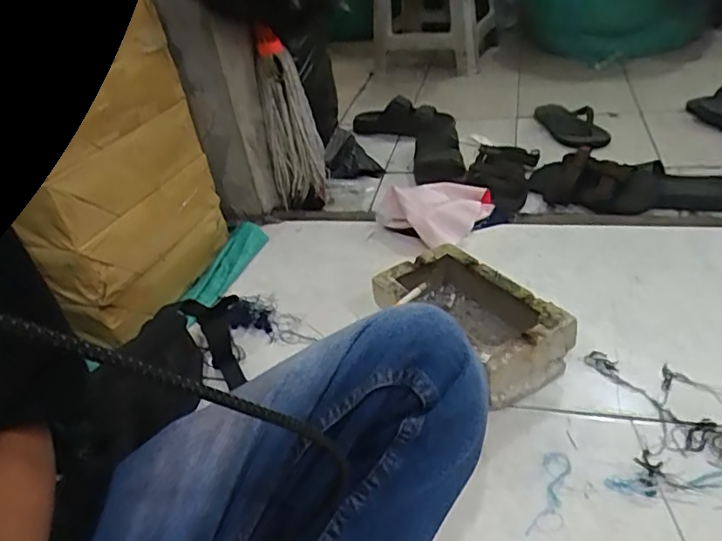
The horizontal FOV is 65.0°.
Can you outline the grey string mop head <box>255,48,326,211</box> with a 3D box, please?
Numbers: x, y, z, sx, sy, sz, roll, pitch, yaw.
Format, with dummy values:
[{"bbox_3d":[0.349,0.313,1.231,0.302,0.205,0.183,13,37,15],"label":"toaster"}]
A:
[{"bbox_3d":[-0.121,-0.240,1.042,0.097,0.285,0.061,-9,35,-1],"label":"grey string mop head"}]

